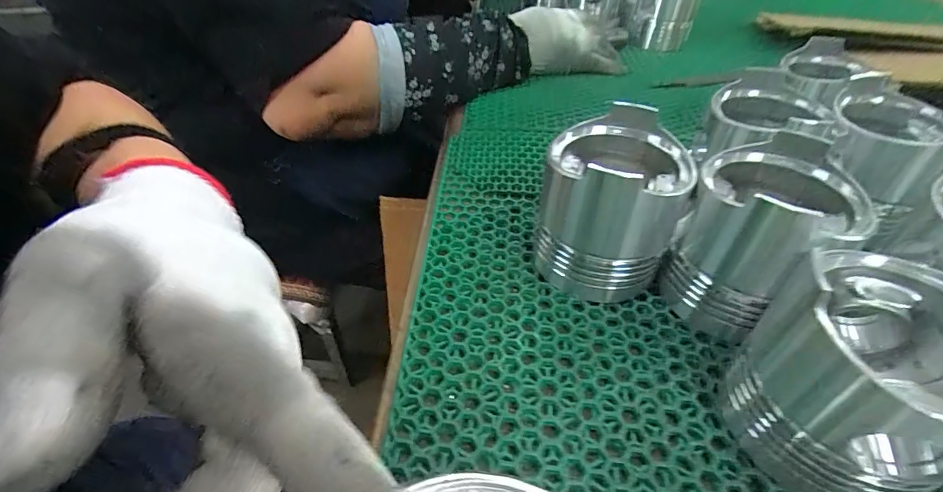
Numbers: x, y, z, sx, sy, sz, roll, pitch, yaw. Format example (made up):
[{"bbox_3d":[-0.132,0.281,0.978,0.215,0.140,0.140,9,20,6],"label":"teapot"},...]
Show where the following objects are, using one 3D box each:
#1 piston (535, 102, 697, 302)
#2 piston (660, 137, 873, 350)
[{"bbox_3d":[0.086,-0.026,0.283,0.081,0.091,0.085,1,42,2],"label":"piston"},{"bbox_3d":[0.167,-0.003,0.260,0.084,0.091,0.078,-33,51,-30],"label":"piston"}]

